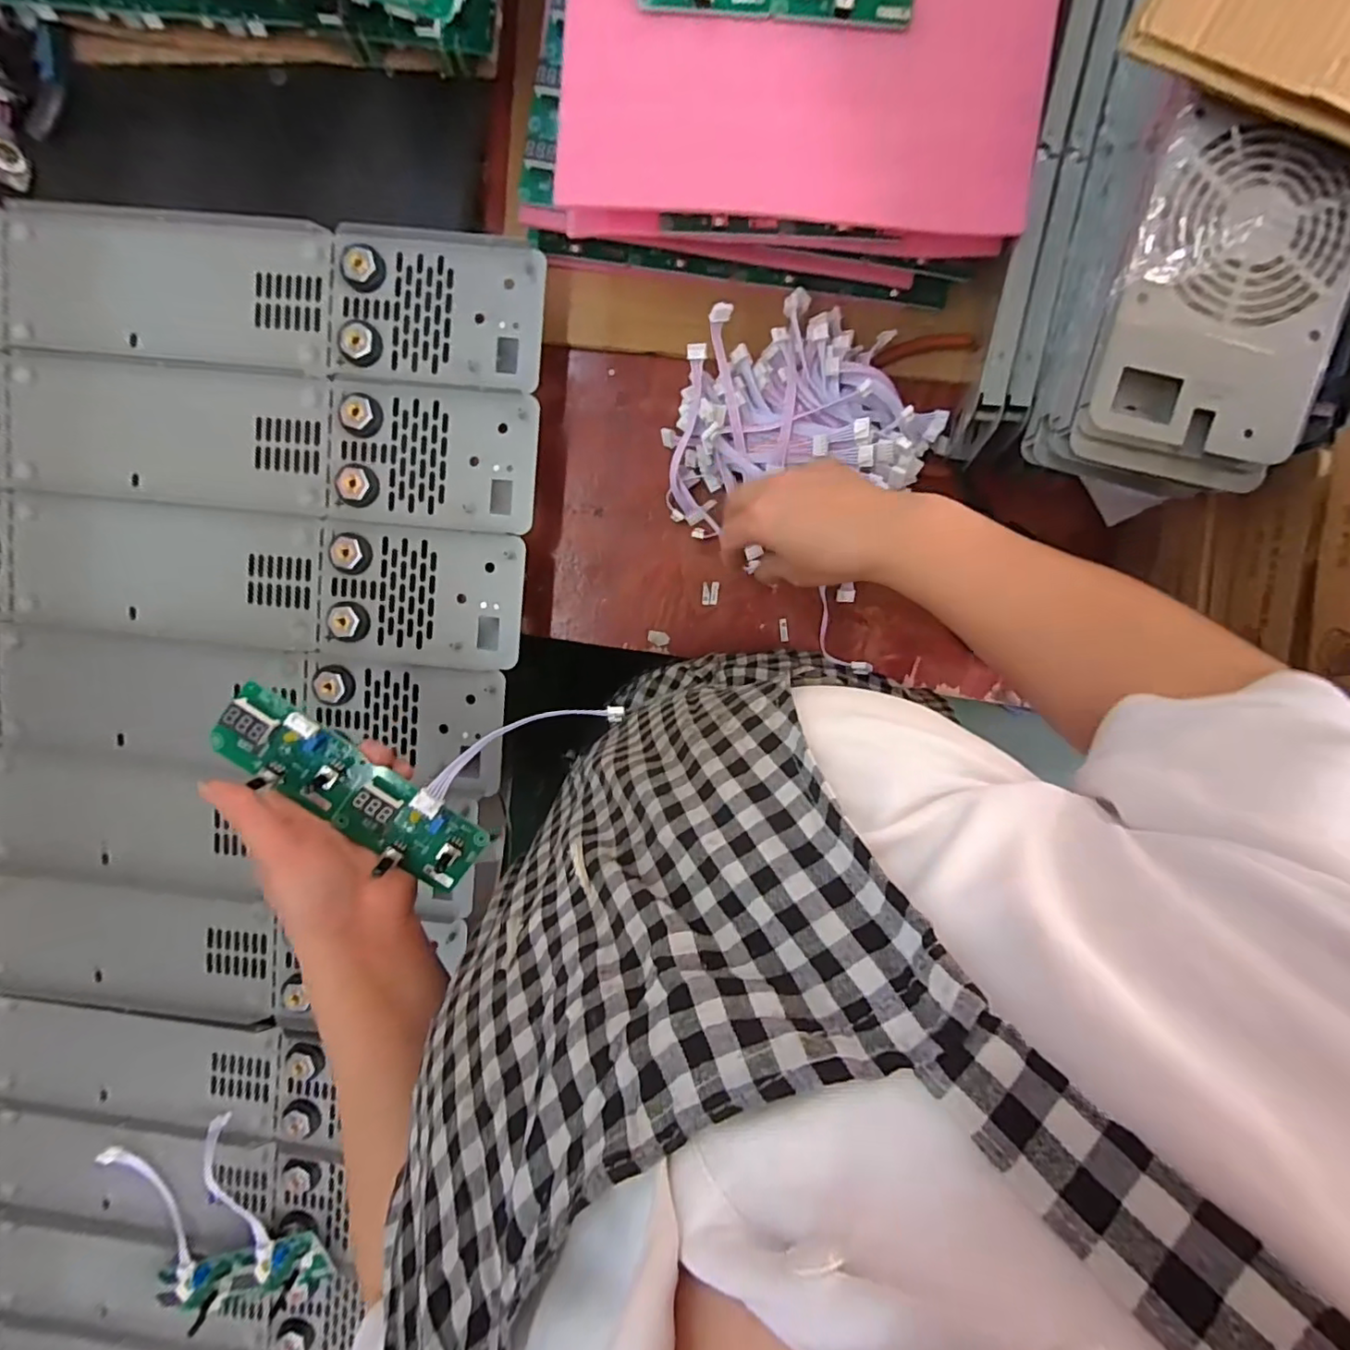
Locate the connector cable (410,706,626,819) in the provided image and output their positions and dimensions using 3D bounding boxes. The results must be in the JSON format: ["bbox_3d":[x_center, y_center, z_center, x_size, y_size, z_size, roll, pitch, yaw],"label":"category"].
[{"bbox_3d":[-0.093,0.040,0.343,0.126,0.009,0.032,-26,56,-9],"label":"connector cable"}]

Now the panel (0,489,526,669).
[{"bbox_3d":[-0.383,-0.078,0.446,0.541,0.013,0.103,5,97,3],"label":"panel"}]

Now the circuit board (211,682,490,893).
[{"bbox_3d":[-0.180,0.067,0.326,0.153,0.024,0.047,38,98,-11],"label":"circuit board"}]

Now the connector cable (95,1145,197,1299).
[{"bbox_3d":[-0.433,0.454,0.486,0.022,0.020,0.148,-20,96,6],"label":"connector cable"}]

